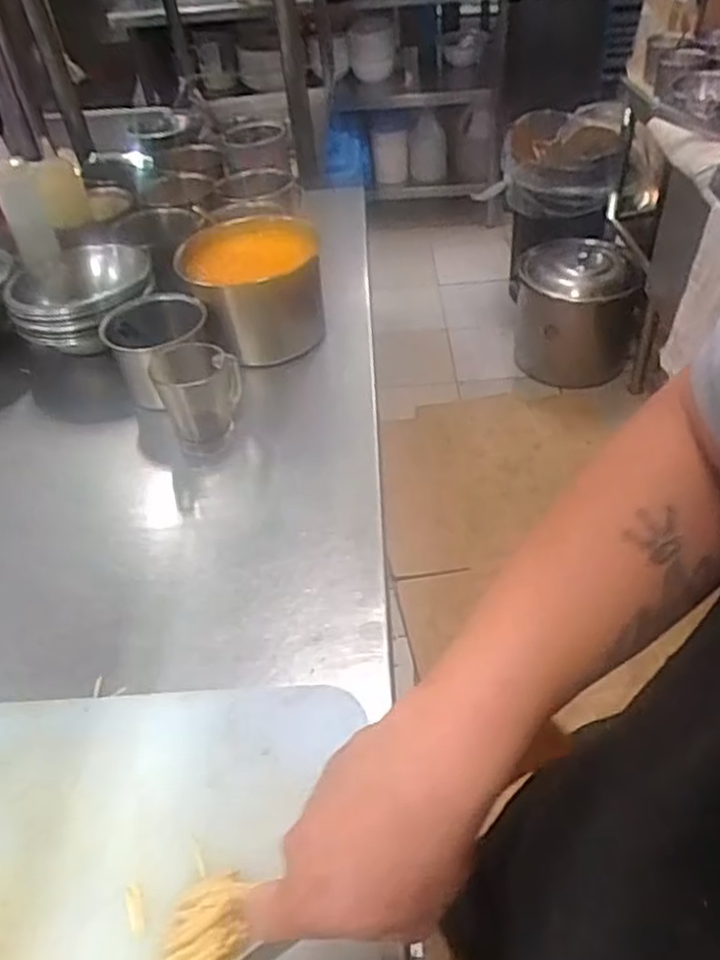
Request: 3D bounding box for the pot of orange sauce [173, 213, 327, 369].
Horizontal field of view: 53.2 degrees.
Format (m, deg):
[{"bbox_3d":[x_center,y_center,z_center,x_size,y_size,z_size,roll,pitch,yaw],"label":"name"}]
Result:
[{"bbox_3d":[-0.136,-0.238,0.884,0.158,0.115,0.180,-20,46,-16],"label":"pot of orange sauce"}]

